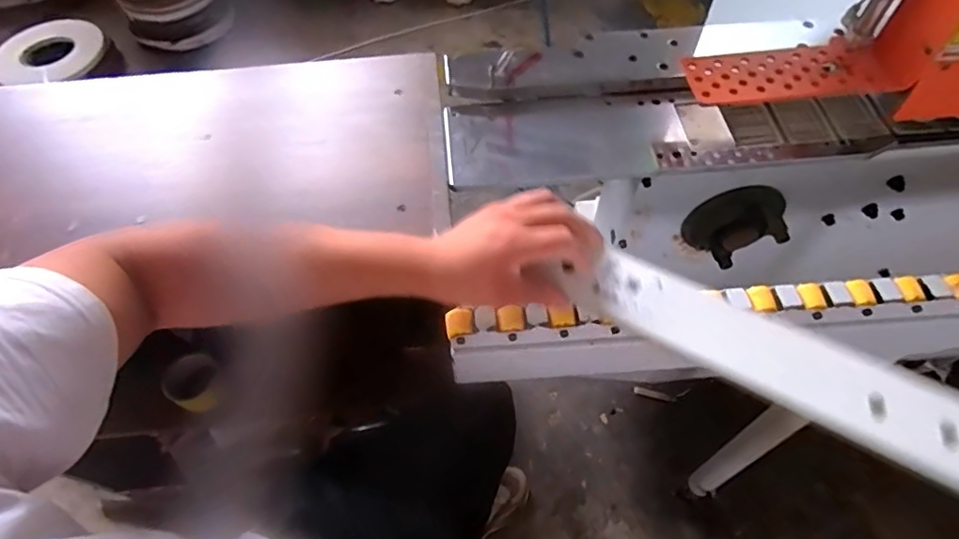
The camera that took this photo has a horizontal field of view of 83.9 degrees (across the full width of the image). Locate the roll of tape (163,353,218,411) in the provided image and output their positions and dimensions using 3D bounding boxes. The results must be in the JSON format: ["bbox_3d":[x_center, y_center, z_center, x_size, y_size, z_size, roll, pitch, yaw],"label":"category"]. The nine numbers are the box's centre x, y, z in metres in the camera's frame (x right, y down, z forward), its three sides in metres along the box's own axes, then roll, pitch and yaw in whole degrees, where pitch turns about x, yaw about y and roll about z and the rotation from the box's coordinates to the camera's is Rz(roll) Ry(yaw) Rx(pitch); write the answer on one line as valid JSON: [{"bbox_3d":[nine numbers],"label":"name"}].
[{"bbox_3d":[-0.477,0.189,0.897,0.085,0.051,0.088,0,58,1],"label":"roll of tape"}]

